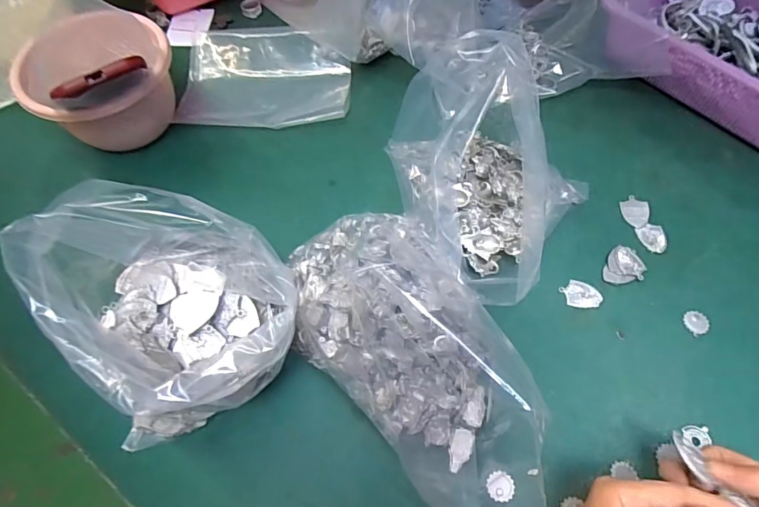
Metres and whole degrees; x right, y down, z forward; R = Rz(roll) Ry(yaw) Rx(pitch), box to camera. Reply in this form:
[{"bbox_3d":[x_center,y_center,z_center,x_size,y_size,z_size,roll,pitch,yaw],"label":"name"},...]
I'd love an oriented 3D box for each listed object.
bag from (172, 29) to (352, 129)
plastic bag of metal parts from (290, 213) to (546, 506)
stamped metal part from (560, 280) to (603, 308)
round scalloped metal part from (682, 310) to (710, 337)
[{"bbox_3d":[-0.132,-0.206,0.541,0.191,0.026,0.142,1,62,2],"label":"bag"},{"bbox_3d":[0.032,0.083,0.352,0.134,0.089,0.247,-29,65,-13],"label":"plastic bag of metal parts"},{"bbox_3d":[0.186,0.038,0.424,0.036,0.004,0.025,22,65,13],"label":"stamped metal part"},{"bbox_3d":[0.283,0.061,0.409,0.021,0.004,0.022,-1,62,2],"label":"round scalloped metal part"}]

